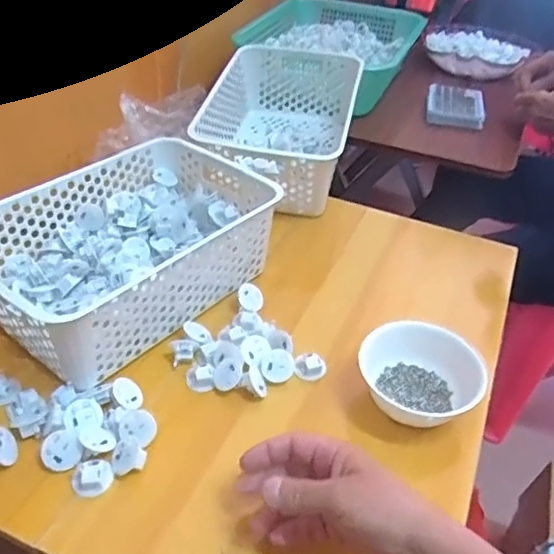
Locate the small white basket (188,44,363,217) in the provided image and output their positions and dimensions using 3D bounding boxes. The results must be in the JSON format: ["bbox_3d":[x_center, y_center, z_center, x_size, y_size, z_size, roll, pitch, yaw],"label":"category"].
[{"bbox_3d":[0.003,-0.234,0.873,0.205,0.116,0.316,11,40,8],"label":"small white basket"}]

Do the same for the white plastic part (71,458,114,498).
[{"bbox_3d":[-0.153,0.167,0.480,0.027,0.015,0.030,26,44,24],"label":"white plastic part"}]

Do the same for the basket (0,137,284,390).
[{"bbox_3d":[-0.164,-0.032,0.638,0.204,0.102,0.305,30,45,27],"label":"basket"}]

